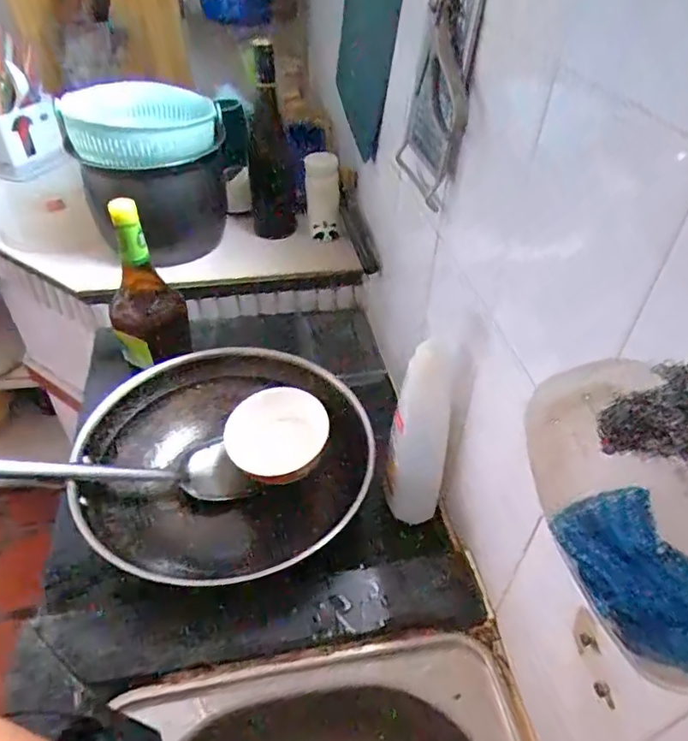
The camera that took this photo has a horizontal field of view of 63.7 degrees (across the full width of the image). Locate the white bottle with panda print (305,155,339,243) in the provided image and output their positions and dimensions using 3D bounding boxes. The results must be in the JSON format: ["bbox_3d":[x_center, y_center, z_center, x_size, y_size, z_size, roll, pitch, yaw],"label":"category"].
[{"bbox_3d":[-0.035,-0.278,0.902,0.052,0.155,0.044,2,42,-1],"label":"white bottle with panda print"}]

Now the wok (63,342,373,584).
[{"bbox_3d":[-0.136,0.107,0.638,0.314,0.086,0.323,2,42,-2],"label":"wok"}]

